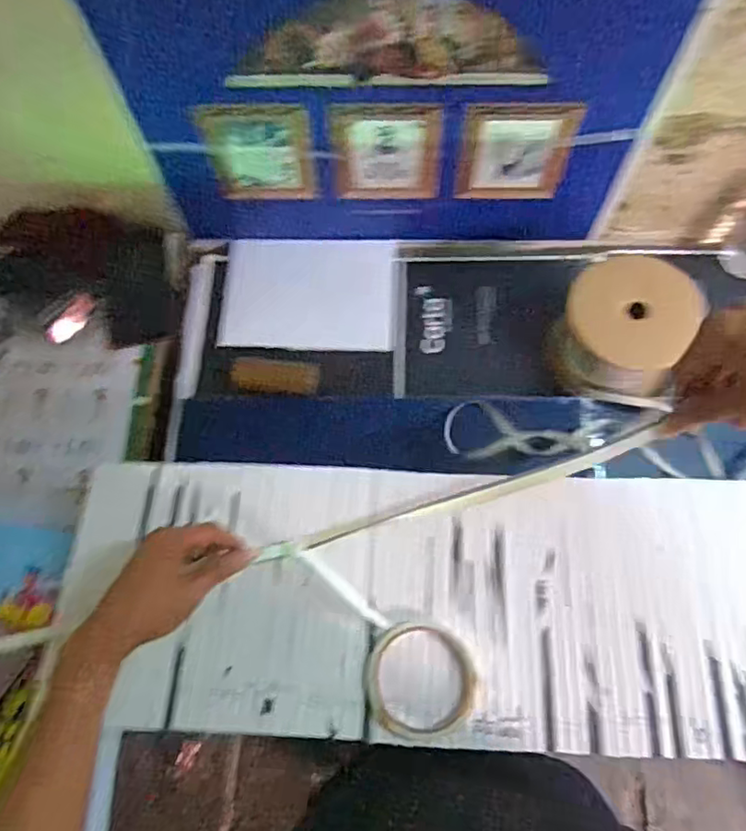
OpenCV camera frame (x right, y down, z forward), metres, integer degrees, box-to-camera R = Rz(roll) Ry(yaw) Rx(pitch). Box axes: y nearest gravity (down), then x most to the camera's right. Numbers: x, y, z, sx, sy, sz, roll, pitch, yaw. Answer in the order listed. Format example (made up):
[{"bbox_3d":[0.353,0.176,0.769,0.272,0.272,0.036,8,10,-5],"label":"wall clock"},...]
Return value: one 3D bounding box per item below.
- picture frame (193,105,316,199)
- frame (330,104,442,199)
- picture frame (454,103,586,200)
[{"bbox_3d":[-0.136,-0.316,0.731,0.127,0.151,0.011,1,69,3],"label":"picture frame"},{"bbox_3d":[0.016,-0.314,0.722,0.124,0.153,0.010,2,70,3],"label":"frame"},{"bbox_3d":[0.168,-0.309,0.706,0.127,0.138,0.021,5,70,4],"label":"picture frame"}]

